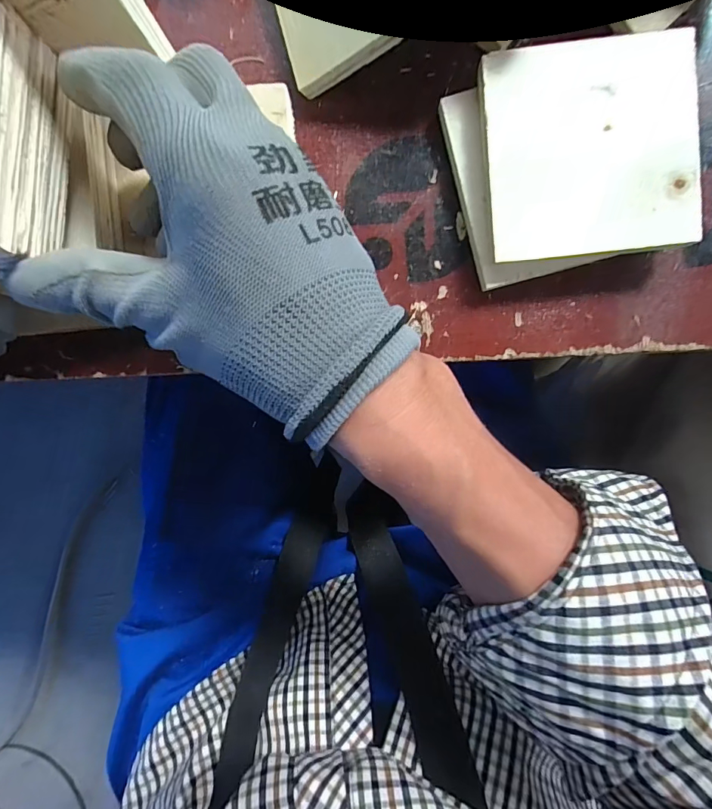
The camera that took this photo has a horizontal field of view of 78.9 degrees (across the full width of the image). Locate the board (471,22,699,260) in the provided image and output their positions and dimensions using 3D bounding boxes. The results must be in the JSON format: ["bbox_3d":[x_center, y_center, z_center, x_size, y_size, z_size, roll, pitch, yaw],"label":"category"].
[{"bbox_3d":[0.103,-0.111,0.189,0.088,0.004,0.087,-6,97,3],"label":"board"}]

